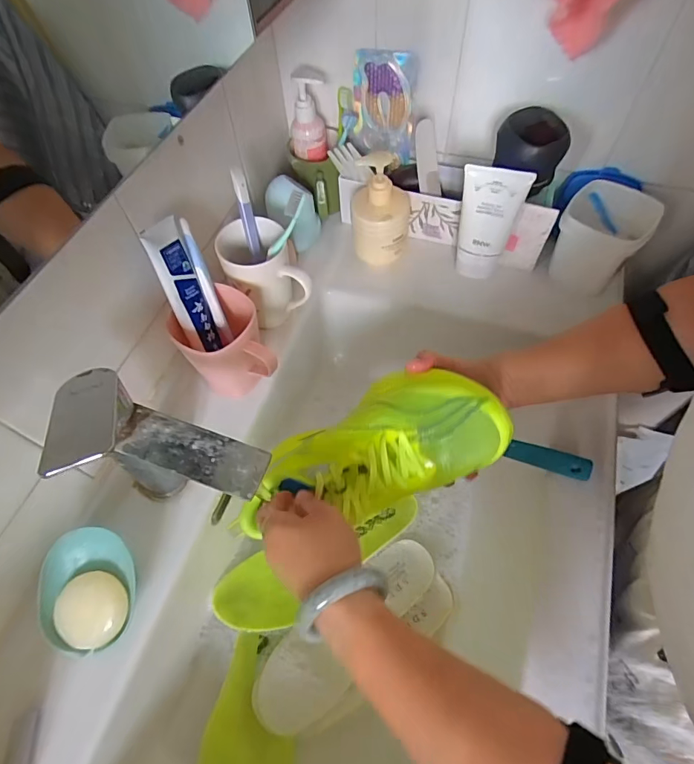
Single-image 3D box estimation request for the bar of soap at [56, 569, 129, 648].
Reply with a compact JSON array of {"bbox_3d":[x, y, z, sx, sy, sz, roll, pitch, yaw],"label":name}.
[{"bbox_3d":[-0.220,0.196,0.381,0.056,0.013,0.056,-1,93,-21],"label":"bar of soap"}]

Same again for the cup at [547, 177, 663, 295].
[{"bbox_3d":[0.315,-0.179,0.551,0.090,0.086,0.091,35,67,22],"label":"cup"}]

